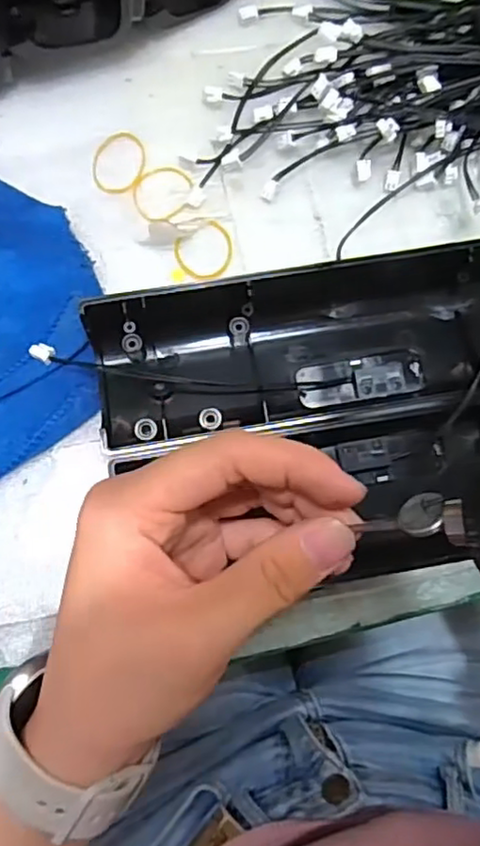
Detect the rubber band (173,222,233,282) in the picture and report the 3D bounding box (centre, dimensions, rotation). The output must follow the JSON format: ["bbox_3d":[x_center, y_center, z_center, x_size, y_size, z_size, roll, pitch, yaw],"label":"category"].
[{"bbox_3d":[-0.018,-0.087,0.319,0.029,0.004,0.029,0,81,-3],"label":"rubber band"}]

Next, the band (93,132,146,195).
[{"bbox_3d":[-0.061,-0.131,0.320,0.025,0.004,0.034,7,83,-12],"label":"band"}]

